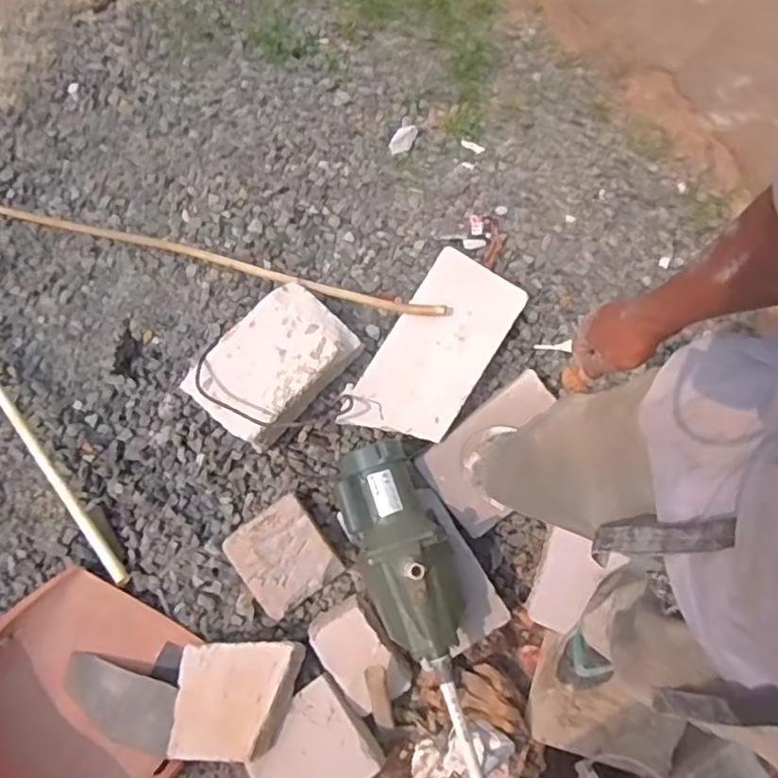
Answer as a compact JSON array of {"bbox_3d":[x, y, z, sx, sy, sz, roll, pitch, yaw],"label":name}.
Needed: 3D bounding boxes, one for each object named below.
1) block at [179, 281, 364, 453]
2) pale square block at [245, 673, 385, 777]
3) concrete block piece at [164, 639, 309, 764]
[{"bbox_3d":[-0.229,-0.044,1.245,0.215,0.121,0.301,38,77,16],"label":"block"},{"bbox_3d":[-0.148,0.681,1.157,0.211,0.041,0.192,-37,78,-7],"label":"pale square block"},{"bbox_3d":[-0.289,0.585,1.173,0.241,0.050,0.198,-7,60,14],"label":"concrete block piece"}]

